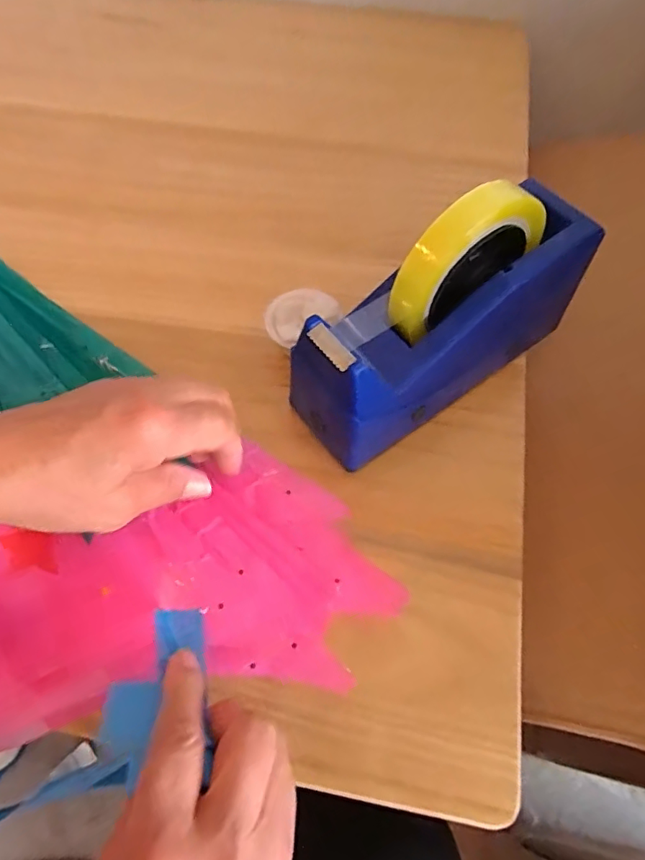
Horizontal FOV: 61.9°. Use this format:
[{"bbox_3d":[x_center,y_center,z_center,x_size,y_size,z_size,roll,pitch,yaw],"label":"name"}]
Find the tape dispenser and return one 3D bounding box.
[{"bbox_3d":[0.074,-0.069,0.338,0.199,0.147,0.069,-31,64,-17],"label":"tape dispenser"}]

